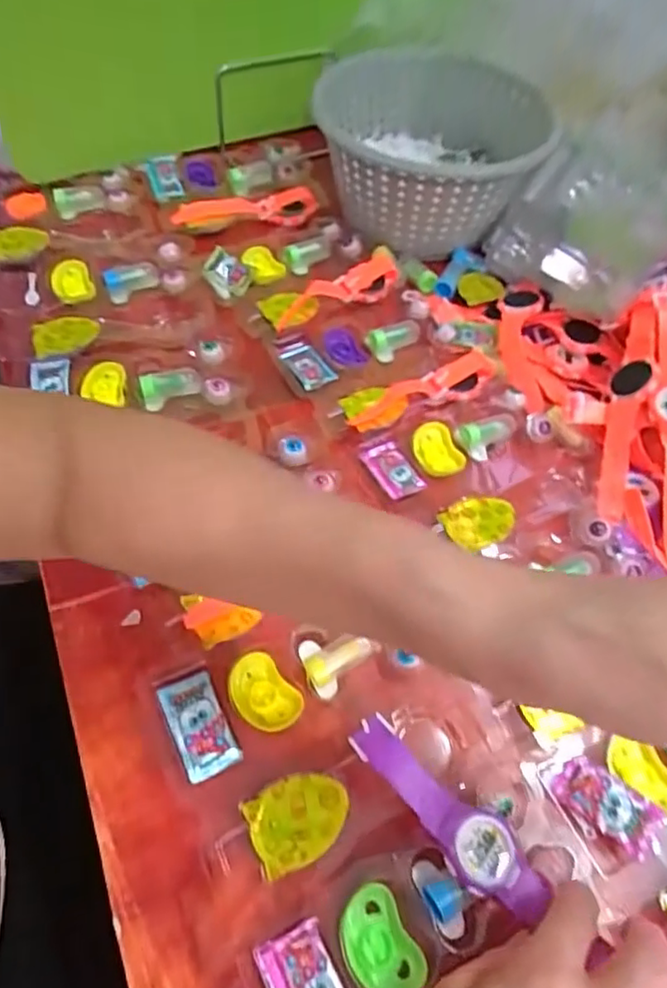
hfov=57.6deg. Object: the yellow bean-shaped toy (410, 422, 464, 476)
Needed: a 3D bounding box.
[{"bbox_3d":[0.082,-0.032,0.472,0.033,0.017,0.046,-14,58,-12],"label":"yellow bean-shaped toy"}]

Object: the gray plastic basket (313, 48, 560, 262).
[{"bbox_3d":[0.096,-0.346,0.617,0.220,0.094,0.227,-9,57,-12],"label":"gray plastic basket"}]

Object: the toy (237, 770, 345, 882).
[{"bbox_3d":[-0.018,0.171,0.319,0.051,0.011,0.040,-23,61,-17],"label":"toy"}]

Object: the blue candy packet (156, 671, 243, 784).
[{"bbox_3d":[-0.075,0.130,0.342,0.029,0.010,0.055,-23,61,-17],"label":"blue candy packet"}]

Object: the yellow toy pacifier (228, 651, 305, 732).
[{"bbox_3d":[-0.041,0.117,0.352,0.032,0.009,0.047,-35,65,-23],"label":"yellow toy pacifier"}]

